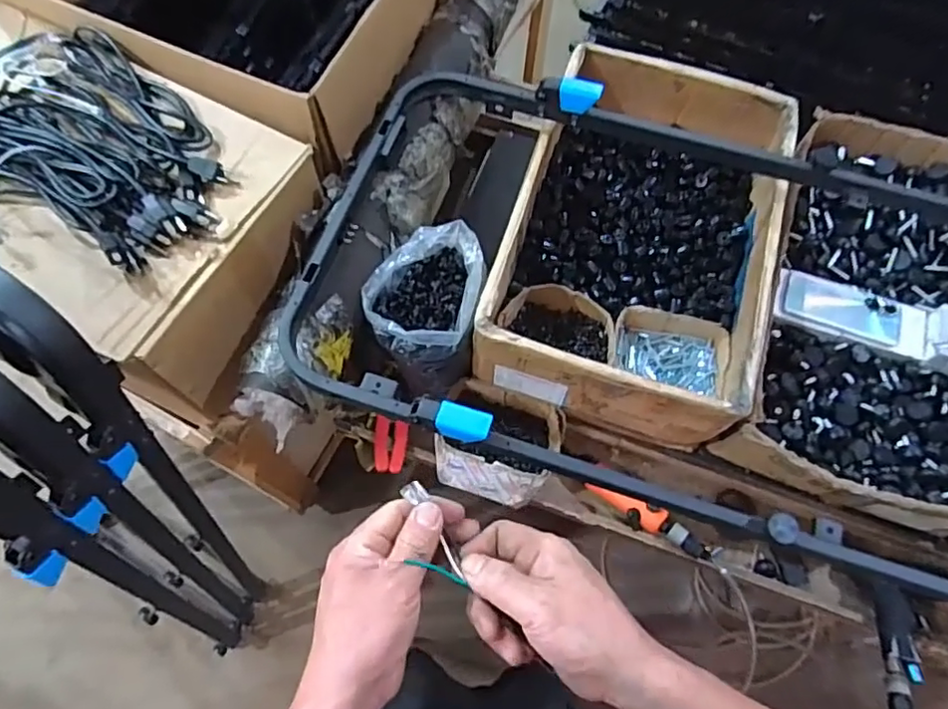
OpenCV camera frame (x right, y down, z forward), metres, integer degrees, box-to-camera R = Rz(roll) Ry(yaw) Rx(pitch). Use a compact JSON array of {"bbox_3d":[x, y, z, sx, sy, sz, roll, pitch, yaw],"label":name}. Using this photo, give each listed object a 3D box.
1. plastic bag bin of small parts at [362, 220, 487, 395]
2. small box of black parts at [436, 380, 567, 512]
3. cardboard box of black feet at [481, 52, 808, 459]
[{"bbox_3d":[-0.065,-0.062,0.826,0.148,0.144,0.198,4,67,1],"label":"plastic bag bin of small parts"},{"bbox_3d":[0.031,0.121,0.824,0.169,0.082,0.153,18,68,7],"label":"small box of black parts"},{"bbox_3d":[0.242,-0.169,0.873,0.341,0.165,0.529,17,68,6],"label":"cardboard box of black feet"}]

